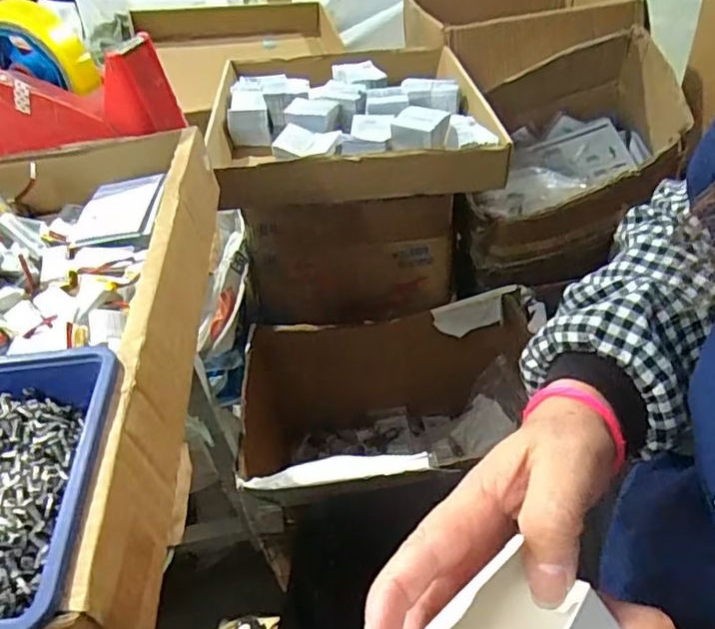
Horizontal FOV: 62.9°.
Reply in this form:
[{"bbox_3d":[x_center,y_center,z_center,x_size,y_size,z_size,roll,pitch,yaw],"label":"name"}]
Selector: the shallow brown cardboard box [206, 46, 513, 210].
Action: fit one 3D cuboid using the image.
[{"bbox_3d":[-0.005,-0.291,0.828,0.387,0.076,0.406,-11,43,-3],"label":"shallow brown cardboard box"}]

